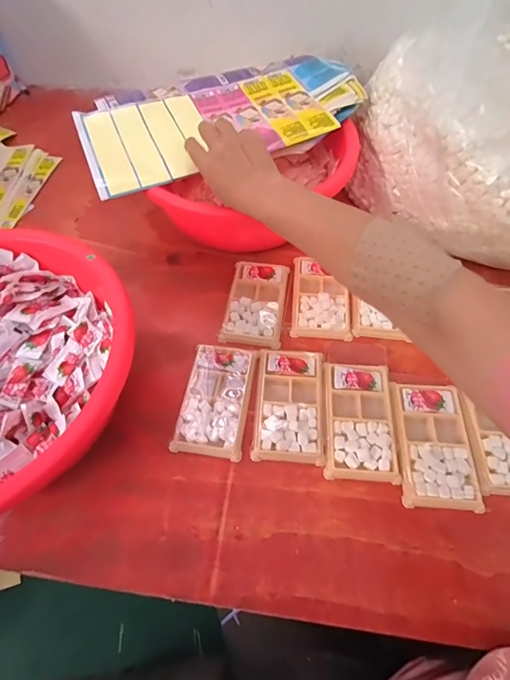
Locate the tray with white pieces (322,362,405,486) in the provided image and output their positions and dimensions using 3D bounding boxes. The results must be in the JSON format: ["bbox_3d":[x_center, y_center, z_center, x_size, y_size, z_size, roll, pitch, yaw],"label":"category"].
[{"bbox_3d":[0.119,0.088,0.416,0.076,0.012,0.133,4,63,3],"label":"tray with white pieces"}]

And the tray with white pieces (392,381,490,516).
[{"bbox_3d":[0.195,0.110,0.398,0.072,0.012,0.132,3,63,2],"label":"tray with white pieces"}]

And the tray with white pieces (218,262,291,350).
[{"bbox_3d":[0.002,-0.054,0.509,0.078,0.015,0.133,7,63,4],"label":"tray with white pieces"}]

